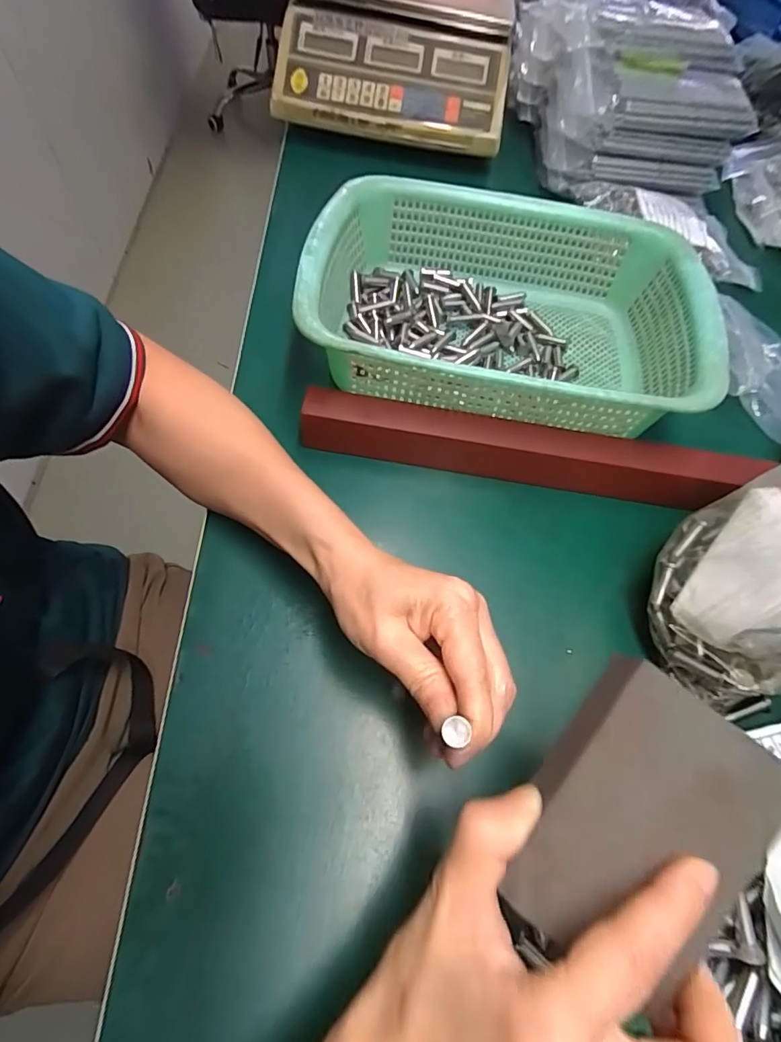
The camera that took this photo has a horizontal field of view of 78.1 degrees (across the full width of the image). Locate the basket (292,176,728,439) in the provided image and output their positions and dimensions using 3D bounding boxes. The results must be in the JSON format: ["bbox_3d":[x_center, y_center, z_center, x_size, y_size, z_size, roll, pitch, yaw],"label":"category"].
[{"bbox_3d":[0.087,-0.169,0.383,0.290,0.078,0.220,9,62,1],"label":"basket"}]

